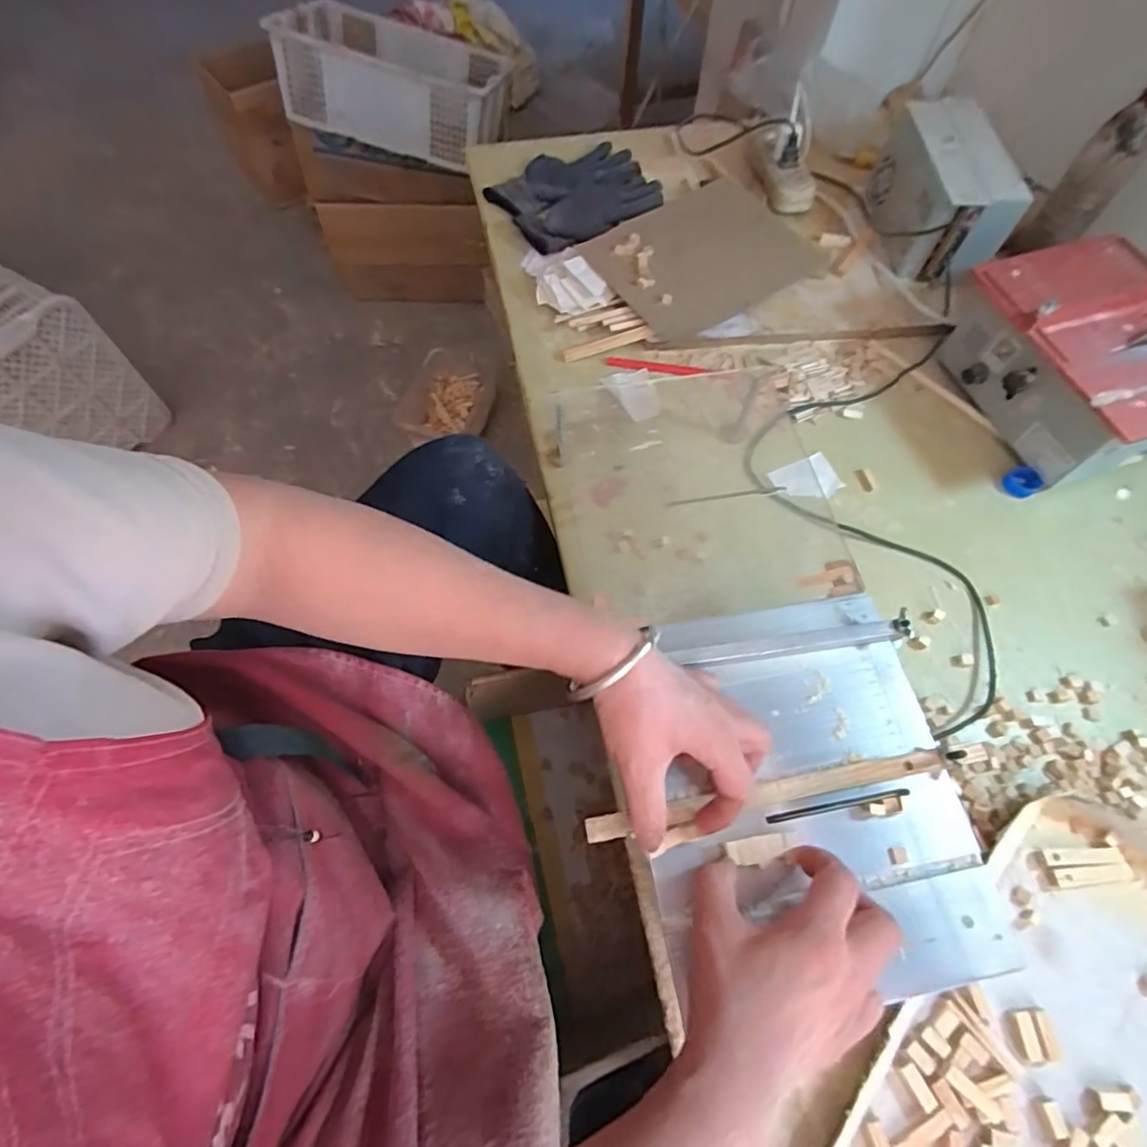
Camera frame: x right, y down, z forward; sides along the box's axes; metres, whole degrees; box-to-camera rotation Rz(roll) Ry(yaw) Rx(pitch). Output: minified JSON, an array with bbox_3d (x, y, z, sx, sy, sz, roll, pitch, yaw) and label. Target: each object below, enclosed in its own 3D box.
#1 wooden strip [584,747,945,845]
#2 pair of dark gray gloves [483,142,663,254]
[{"bbox_3d":[0.137,0.153,0.409,0.259,0.007,0.016,-9,66,-7],"label":"wooden strip"},{"bbox_3d":[0.010,-0.507,0.787,0.205,0.032,0.174,-37,70,-18],"label":"pair of dark gray gloves"}]

